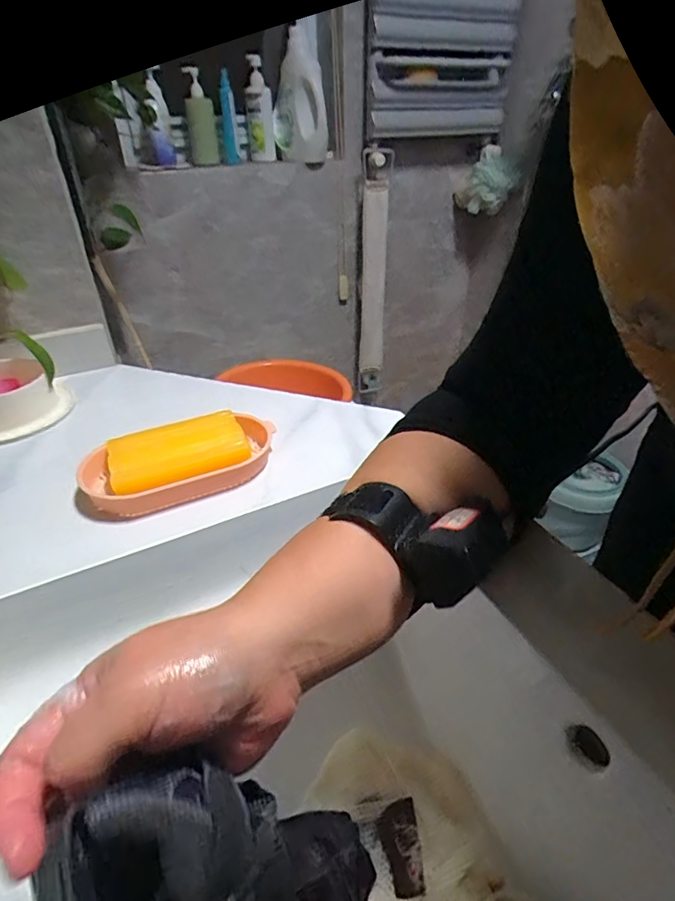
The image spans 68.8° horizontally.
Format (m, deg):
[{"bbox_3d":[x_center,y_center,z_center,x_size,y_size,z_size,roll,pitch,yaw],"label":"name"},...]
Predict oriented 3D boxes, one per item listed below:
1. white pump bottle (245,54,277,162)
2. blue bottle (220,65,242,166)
[{"bbox_3d":[-0.207,-0.901,1.317,0.066,0.232,0.089,-7,35,-8],"label":"white pump bottle"},{"bbox_3d":[-0.281,-0.858,1.271,0.039,0.199,0.072,-6,35,-7],"label":"blue bottle"}]

